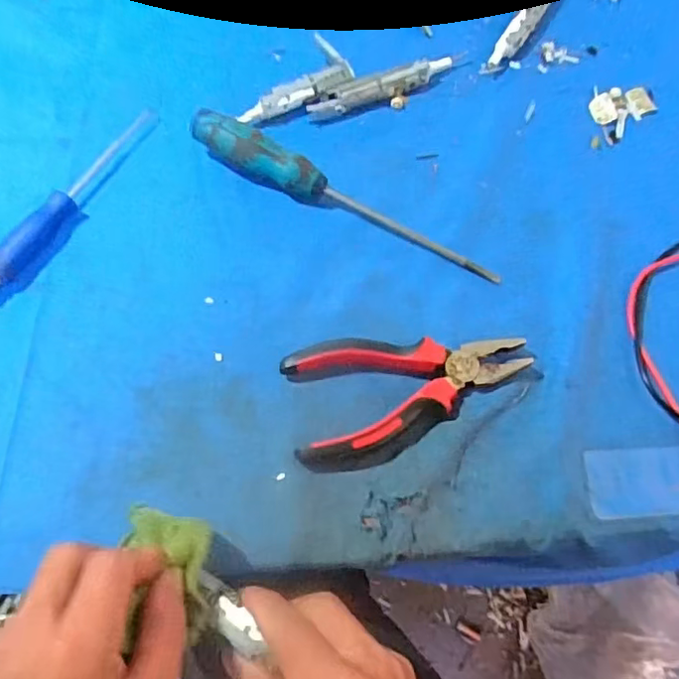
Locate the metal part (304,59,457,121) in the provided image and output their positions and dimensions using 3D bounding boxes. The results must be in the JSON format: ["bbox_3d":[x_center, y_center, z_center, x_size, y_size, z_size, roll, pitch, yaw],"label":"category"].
[{"bbox_3d":[0.036,-0.204,0.491,0.126,0.012,0.030,-22,67,-12],"label":"metal part"}]

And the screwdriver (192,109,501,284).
[{"bbox_3d":[0.002,-0.103,0.434,0.244,0.034,0.028,27,67,11],"label":"screwdriver"}]

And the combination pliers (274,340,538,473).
[{"bbox_3d":[0.045,0.032,0.382,0.149,0.018,0.078,-9,65,-6],"label":"combination pliers"}]

